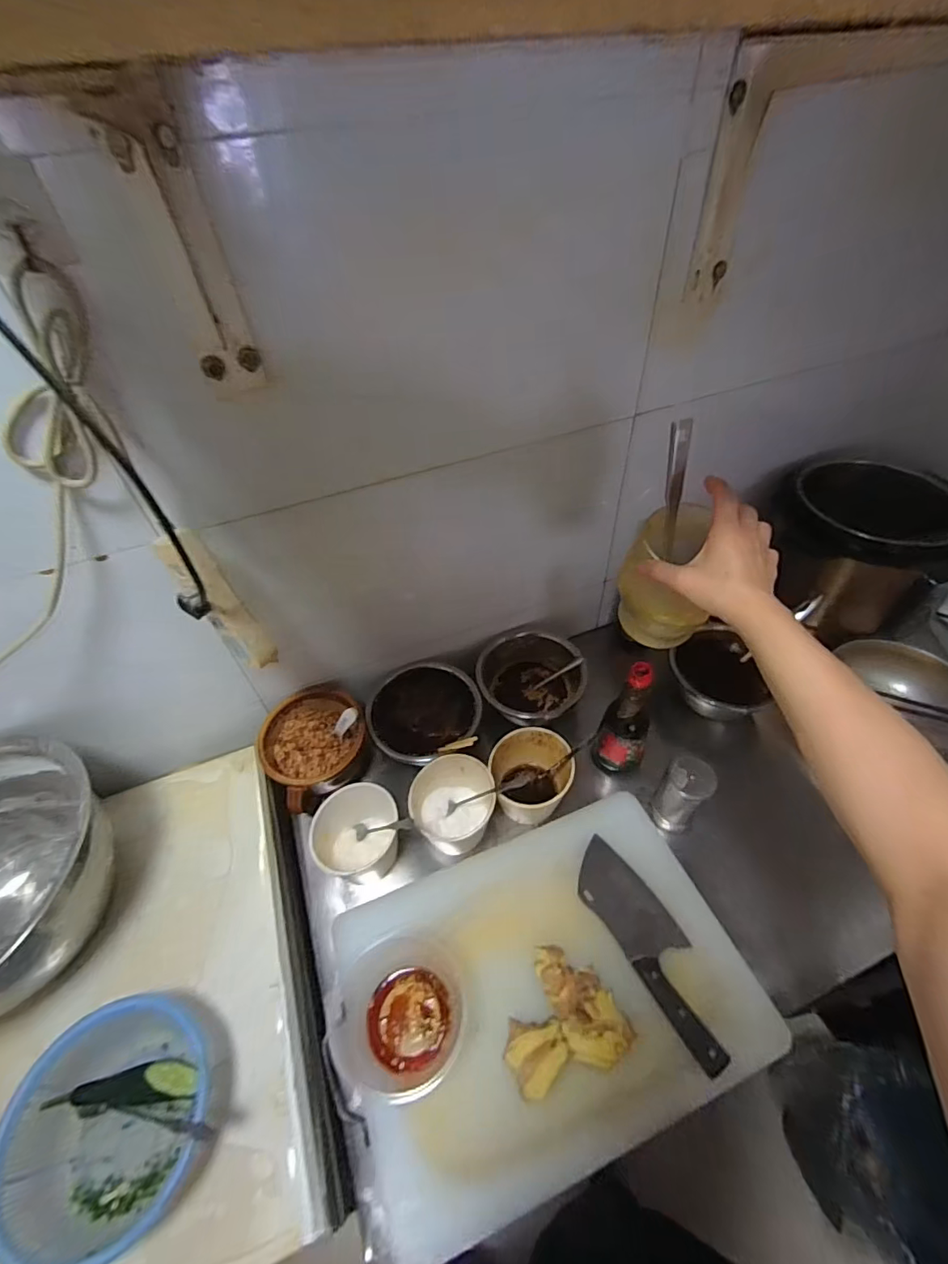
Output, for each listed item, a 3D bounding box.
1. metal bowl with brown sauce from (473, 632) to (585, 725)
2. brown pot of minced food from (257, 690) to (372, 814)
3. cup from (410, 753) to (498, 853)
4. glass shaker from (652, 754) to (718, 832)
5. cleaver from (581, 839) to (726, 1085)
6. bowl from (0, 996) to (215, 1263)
[{"bbox_3d":[0.093,0.077,0.846,0.172,0.083,0.152,-13,49,-7],"label":"metal bowl with brown sauce"},{"bbox_3d":[-0.234,0.172,0.765,0.144,0.124,0.133,-2,48,3],"label":"brown pot of minced food"},{"bbox_3d":[-0.035,0.242,0.725,0.109,0.108,0.110,-2,48,3],"label":"cup"},{"bbox_3d":[0.284,0.222,0.701,0.056,0.122,0.058,-2,48,3],"label":"glass shaker"},{"bbox_3d":[0.208,0.361,0.602,0.077,0.018,0.239,-27,52,-18],"label":"cleaver"},{"bbox_3d":[-0.332,0.456,0.476,0.181,0.072,0.173,-2,48,3],"label":"bowl"}]

